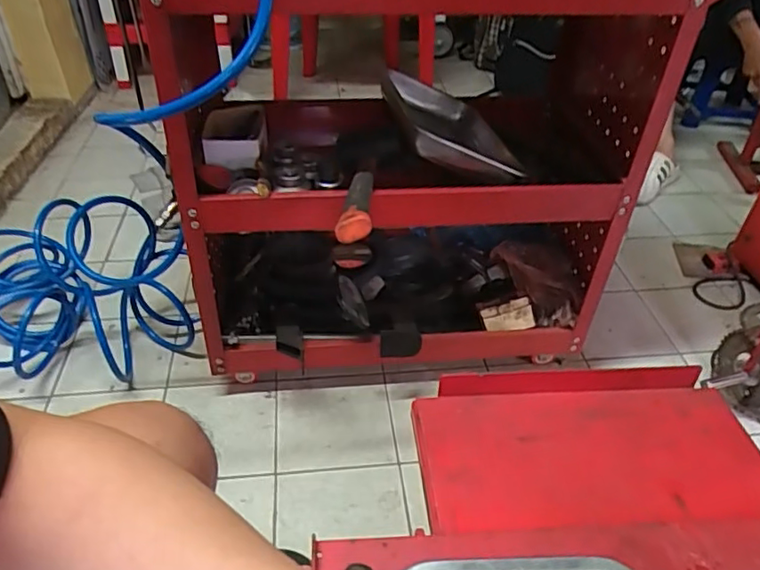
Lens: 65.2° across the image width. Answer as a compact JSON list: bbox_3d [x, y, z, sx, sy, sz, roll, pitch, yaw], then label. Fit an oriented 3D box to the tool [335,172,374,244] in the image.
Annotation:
[{"bbox_3d":[-0.027,-0.114,0.778,0.040,0.032,0.184,4,39,3],"label":"tool"}]

